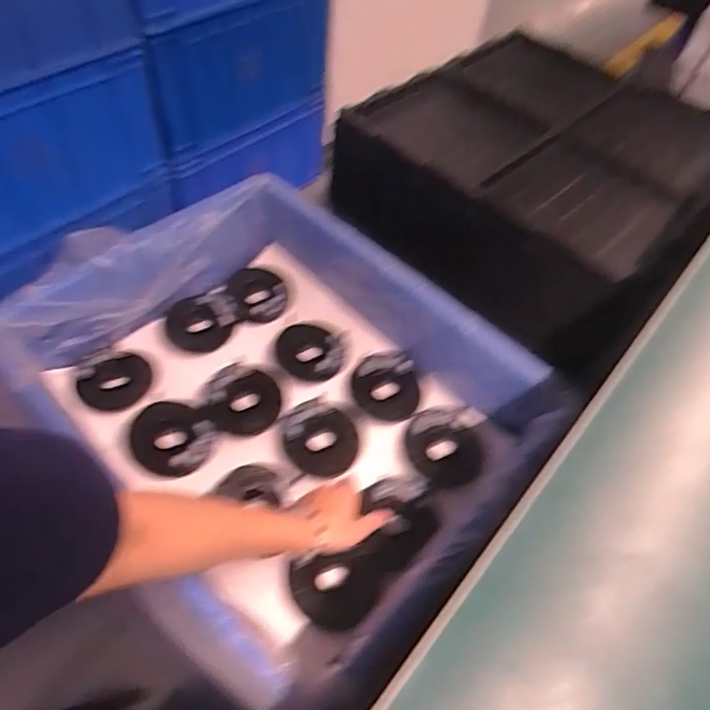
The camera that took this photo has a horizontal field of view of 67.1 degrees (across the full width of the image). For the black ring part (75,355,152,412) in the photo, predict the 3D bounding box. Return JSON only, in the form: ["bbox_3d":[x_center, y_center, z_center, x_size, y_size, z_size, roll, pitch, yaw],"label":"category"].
[{"bbox_3d":[-0.300,0.034,0.678,0.069,0.013,0.083,30,56,16],"label":"black ring part"}]

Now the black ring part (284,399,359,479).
[{"bbox_3d":[-0.041,0.106,0.649,0.090,0.021,0.091,3,53,-4],"label":"black ring part"}]

